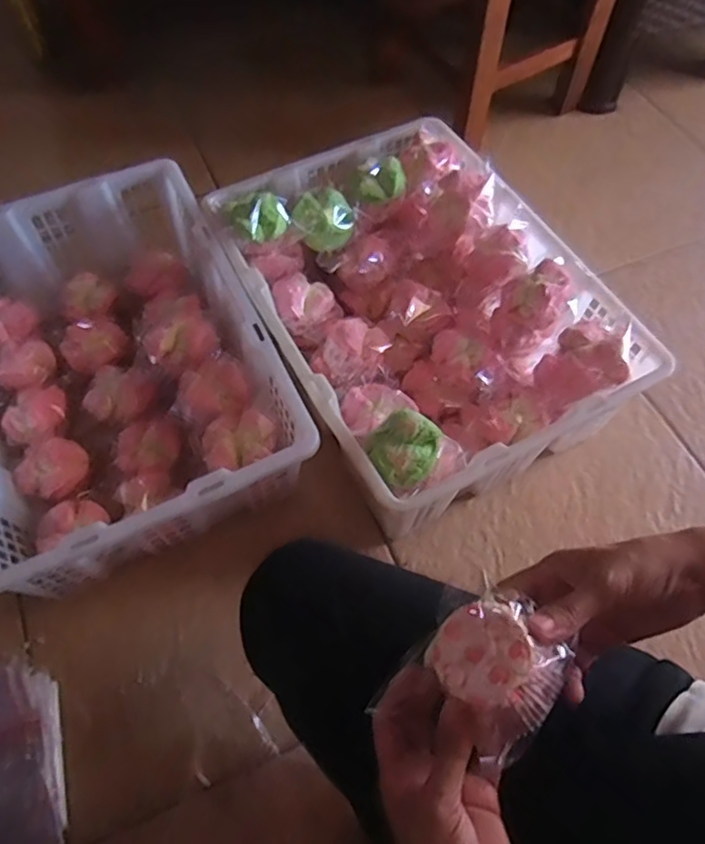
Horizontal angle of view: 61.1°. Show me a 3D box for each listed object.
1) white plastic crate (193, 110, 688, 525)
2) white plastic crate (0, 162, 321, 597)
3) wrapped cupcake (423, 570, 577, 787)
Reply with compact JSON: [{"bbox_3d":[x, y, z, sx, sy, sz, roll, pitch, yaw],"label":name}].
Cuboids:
[{"bbox_3d":[0.075,-0.138,0.723,0.351,0.135,0.468,-24,65,-14],"label":"white plastic crate"},{"bbox_3d":[-0.285,-0.064,0.694,0.350,0.138,0.464,-22,64,-14],"label":"white plastic crate"},{"bbox_3d":[0.086,0.143,0.346,0.067,0.037,0.079,-28,66,-16],"label":"wrapped cupcake"}]

